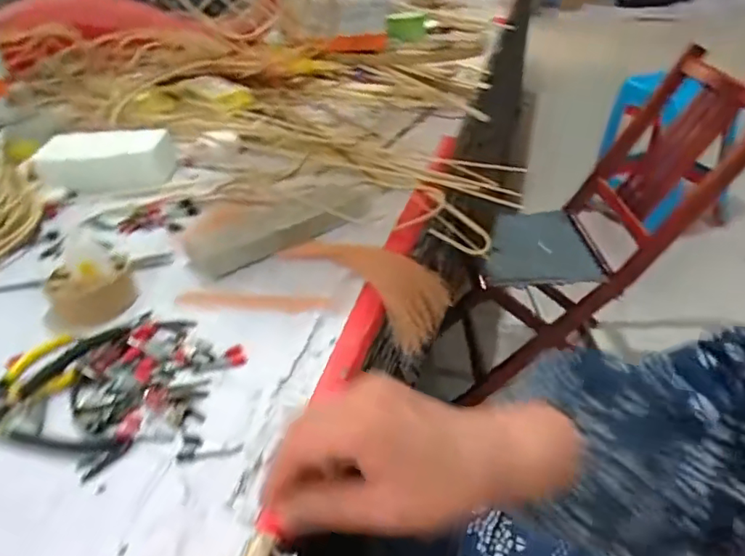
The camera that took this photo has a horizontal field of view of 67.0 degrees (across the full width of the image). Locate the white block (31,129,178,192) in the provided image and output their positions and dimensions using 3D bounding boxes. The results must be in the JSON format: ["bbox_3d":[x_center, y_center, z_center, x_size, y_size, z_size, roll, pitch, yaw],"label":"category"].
[{"bbox_3d":[-0.400,-0.178,0.847,0.201,0.062,0.079,-4,34,1],"label":"white block"}]

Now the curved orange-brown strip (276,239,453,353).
[{"bbox_3d":[-0.010,-0.004,0.617,0.193,0.053,0.105,28,42,12],"label":"curved orange-brown strip"}]

